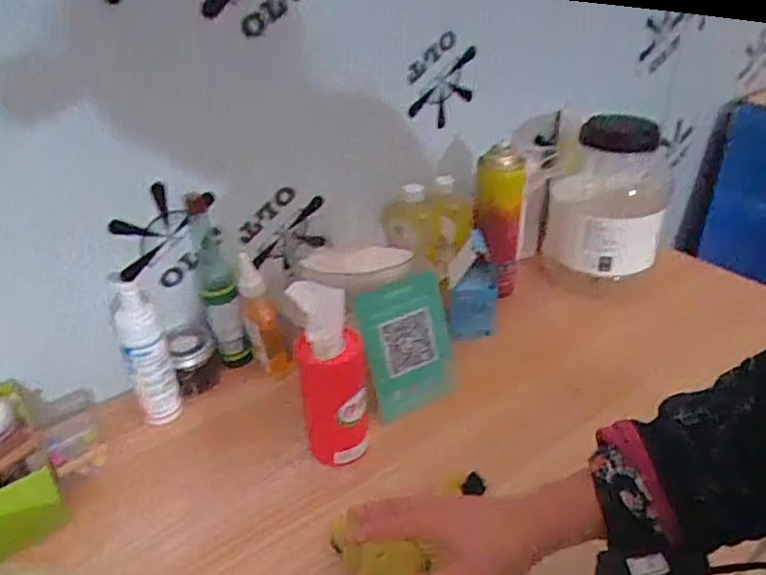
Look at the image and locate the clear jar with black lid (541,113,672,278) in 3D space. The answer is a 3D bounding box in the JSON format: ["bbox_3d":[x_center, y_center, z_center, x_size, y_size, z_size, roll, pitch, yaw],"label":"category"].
[{"bbox_3d":[0.357,-0.149,0.982,0.177,0.229,0.188,8,33,15],"label":"clear jar with black lid"}]

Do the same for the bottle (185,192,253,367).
[{"bbox_3d":[-0.206,-0.003,0.787,0.056,0.221,0.061,-11,33,-15],"label":"bottle"}]

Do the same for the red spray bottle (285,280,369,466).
[{"bbox_3d":[-0.054,0.097,0.654,0.073,0.215,0.056,-8,32,-11],"label":"red spray bottle"}]

